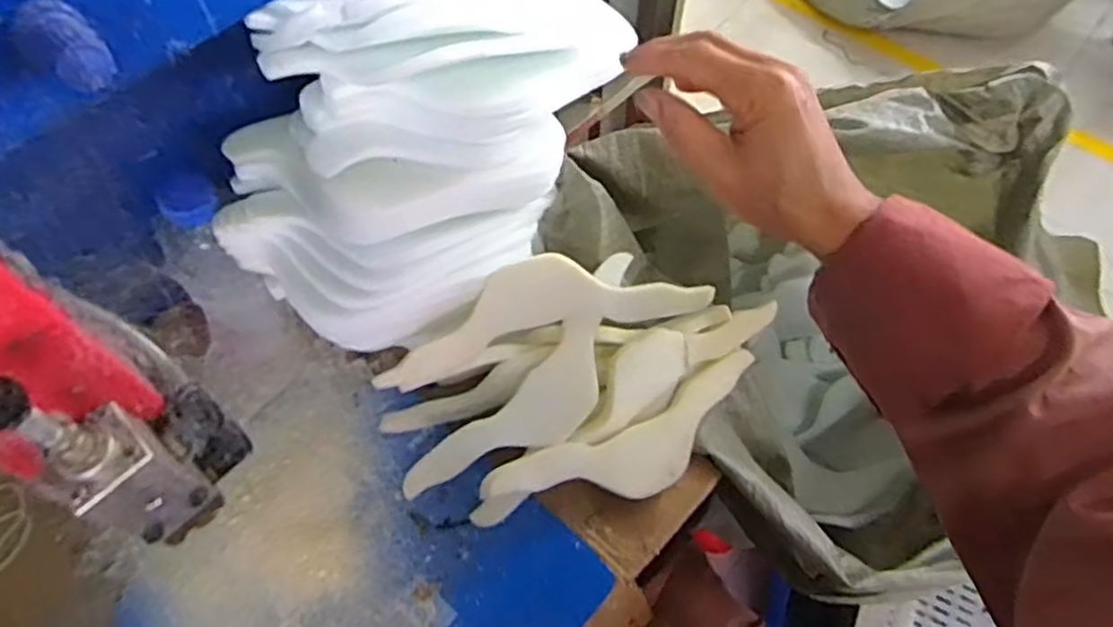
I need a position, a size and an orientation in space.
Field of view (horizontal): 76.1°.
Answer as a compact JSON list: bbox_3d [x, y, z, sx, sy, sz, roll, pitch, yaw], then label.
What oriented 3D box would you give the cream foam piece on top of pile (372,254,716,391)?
[{"bbox_3d":[-0.012,-0.007,0.562,0.265,0.074,0.022,-14,18,-6],"label":"cream foam piece on top of pile"}]

